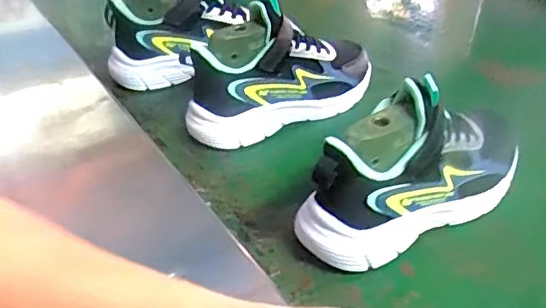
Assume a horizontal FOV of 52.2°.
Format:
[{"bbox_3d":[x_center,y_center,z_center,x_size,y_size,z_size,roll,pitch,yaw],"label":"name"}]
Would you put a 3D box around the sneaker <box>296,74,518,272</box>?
[{"bbox_3d":[0.125,0.005,0.476,0.211,0.132,0.066,-21,41,-28],"label":"sneaker"}]

